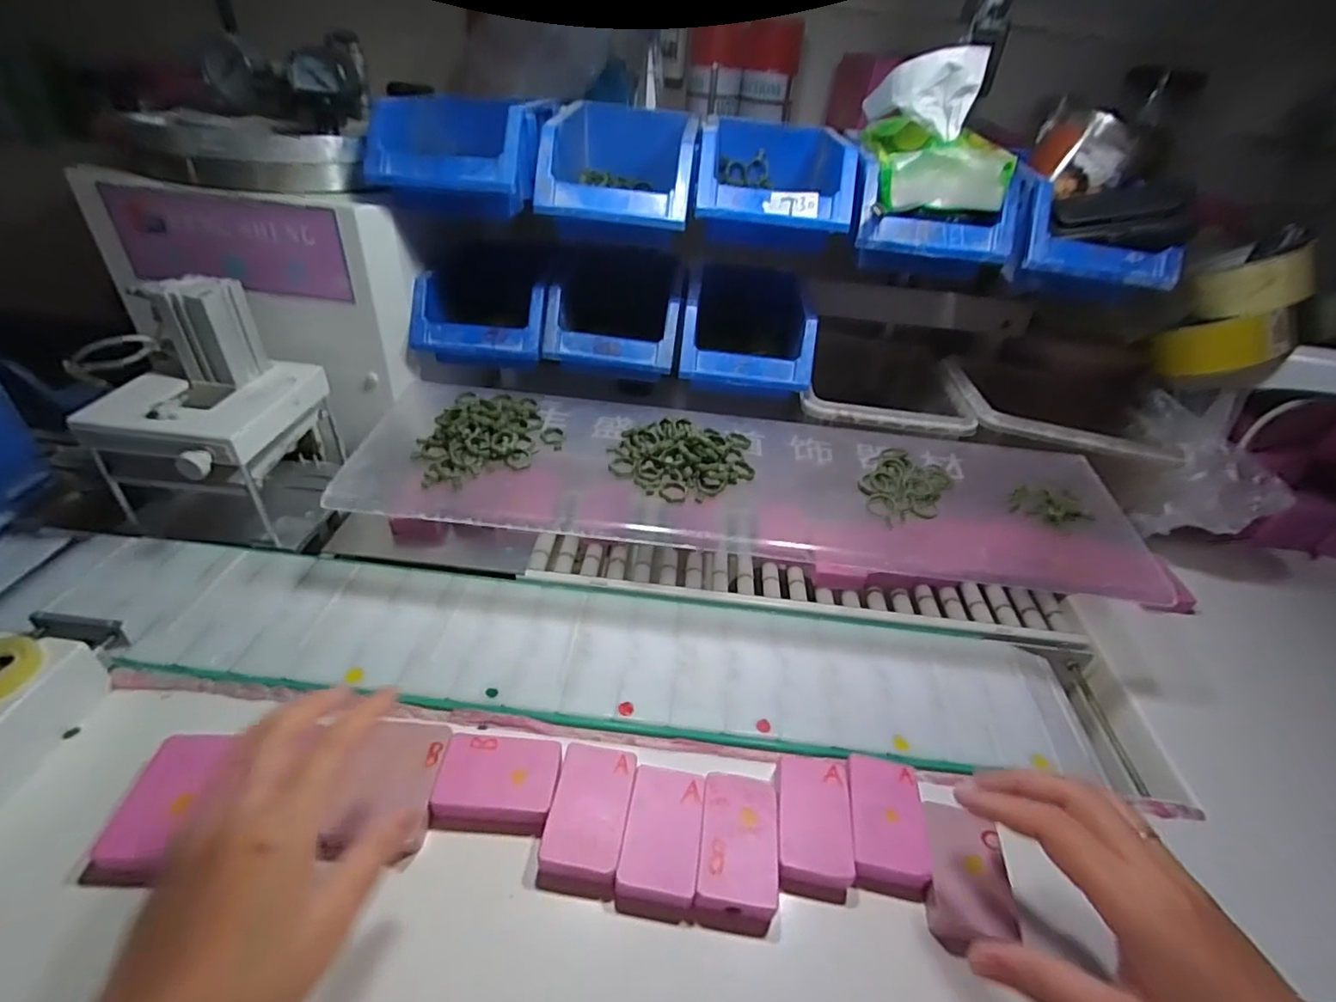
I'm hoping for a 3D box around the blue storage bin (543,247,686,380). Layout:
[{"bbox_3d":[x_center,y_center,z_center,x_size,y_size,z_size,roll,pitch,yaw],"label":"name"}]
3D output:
[{"bbox_3d":[-0.050,-0.195,0.608,0.122,0.082,0.171,5,38,-2],"label":"blue storage bin"}]

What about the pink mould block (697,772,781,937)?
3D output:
[{"bbox_3d":[0.041,0.202,0.348,0.045,0.019,0.076,8,38,2],"label":"pink mould block"}]

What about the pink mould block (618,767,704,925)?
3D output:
[{"bbox_3d":[-0.003,0.194,0.345,0.042,0.017,0.072,8,38,3],"label":"pink mould block"}]

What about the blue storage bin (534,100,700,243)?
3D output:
[{"bbox_3d":[-0.040,-0.299,0.532,0.124,0.076,0.186,5,38,-2],"label":"blue storage bin"}]

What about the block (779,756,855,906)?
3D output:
[{"bbox_3d":[0.089,0.195,0.364,0.044,0.018,0.076,8,38,3],"label":"block"}]

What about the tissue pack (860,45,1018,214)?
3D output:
[{"bbox_3d":[0.221,-0.303,0.491,0.108,0.097,0.125,6,38,-1],"label":"tissue pack"}]

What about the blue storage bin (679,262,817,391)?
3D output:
[{"bbox_3d":[0.078,-0.172,0.609,0.125,0.087,0.168,6,38,0],"label":"blue storage bin"}]

